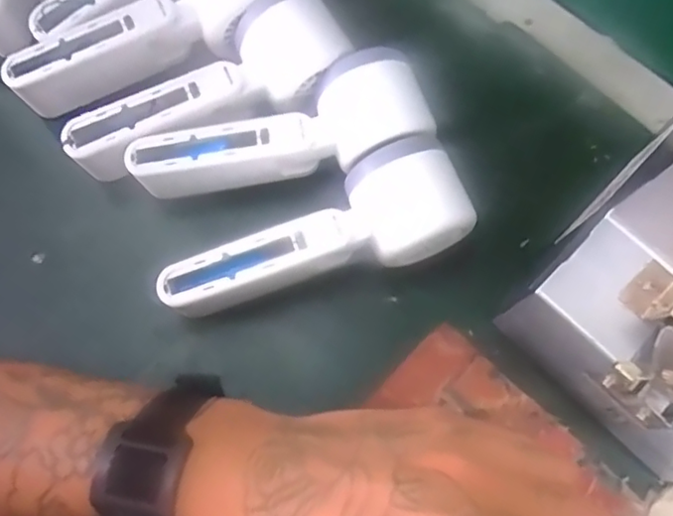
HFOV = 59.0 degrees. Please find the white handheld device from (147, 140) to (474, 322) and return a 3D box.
[{"bbox_3d":[-0.009,-0.006,0.318,0.161,0.052,0.055,-23,75,-9],"label":"white handheld device"}]

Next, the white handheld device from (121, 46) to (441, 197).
[{"bbox_3d":[-0.030,-0.068,0.330,0.162,0.045,0.058,-17,73,5],"label":"white handheld device"}]

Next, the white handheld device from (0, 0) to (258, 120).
[{"bbox_3d":[-0.109,-0.132,0.345,0.157,0.044,0.055,-28,74,3],"label":"white handheld device"}]

